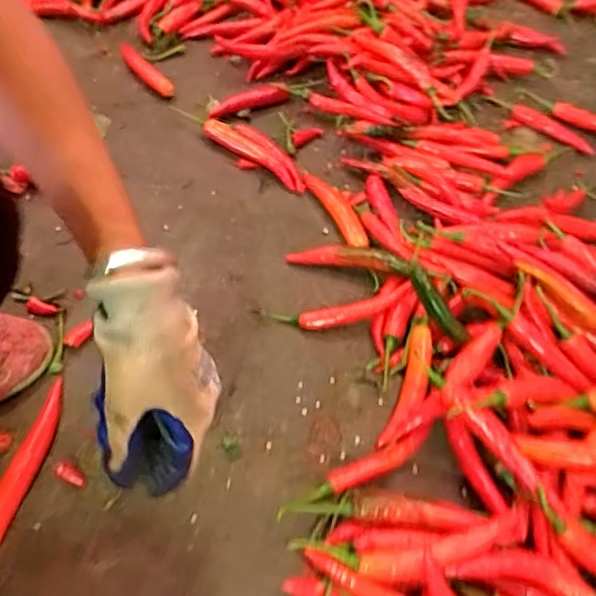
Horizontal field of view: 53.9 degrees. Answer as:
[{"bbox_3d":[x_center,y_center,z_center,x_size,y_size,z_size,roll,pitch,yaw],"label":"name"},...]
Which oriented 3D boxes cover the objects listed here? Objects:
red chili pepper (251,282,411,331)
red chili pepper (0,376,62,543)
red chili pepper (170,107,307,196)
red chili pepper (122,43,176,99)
[{"bbox_3d":[0.035,0.011,0.570,0.150,0.027,0.029,-6,59,-6],"label":"red chili pepper"},{"bbox_3d":[-0.230,0.154,0.469,0.019,0.015,0.187,12,59,4],"label":"red chili pepper"},{"bbox_3d":[-0.066,-0.186,0.692,0.196,0.018,0.040,33,63,16],"label":"red chili pepper"},{"bbox_3d":[-0.191,-0.290,0.748,0.094,0.023,0.021,38,64,19],"label":"red chili pepper"}]

